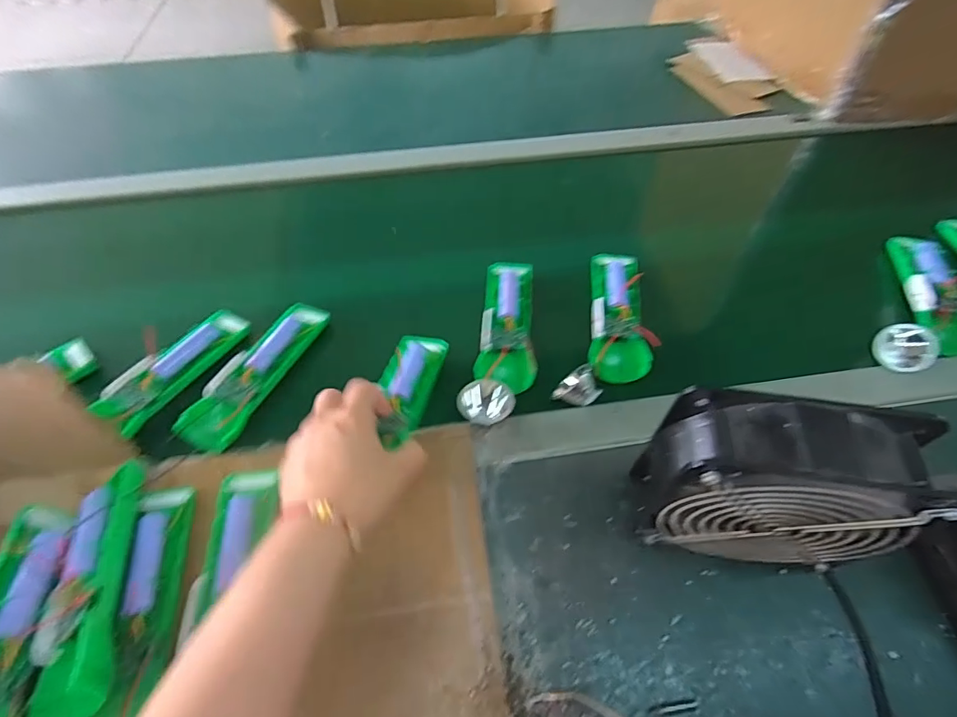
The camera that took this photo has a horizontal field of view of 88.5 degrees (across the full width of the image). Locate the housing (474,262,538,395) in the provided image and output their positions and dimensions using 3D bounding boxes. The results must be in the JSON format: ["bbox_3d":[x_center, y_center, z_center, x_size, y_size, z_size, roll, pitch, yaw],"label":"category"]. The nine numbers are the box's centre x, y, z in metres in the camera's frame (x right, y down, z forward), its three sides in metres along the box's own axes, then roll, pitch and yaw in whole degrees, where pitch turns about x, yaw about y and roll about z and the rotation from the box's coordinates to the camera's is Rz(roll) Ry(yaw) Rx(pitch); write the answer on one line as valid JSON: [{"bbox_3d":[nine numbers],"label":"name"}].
[{"bbox_3d":[0.032,-0.039,0.502,0.056,0.022,0.164,6,56,3],"label":"housing"}]

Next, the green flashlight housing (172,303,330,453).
[{"bbox_3d":[-0.212,0.012,0.467,0.057,0.025,0.162,26,60,16],"label":"green flashlight housing"}]

